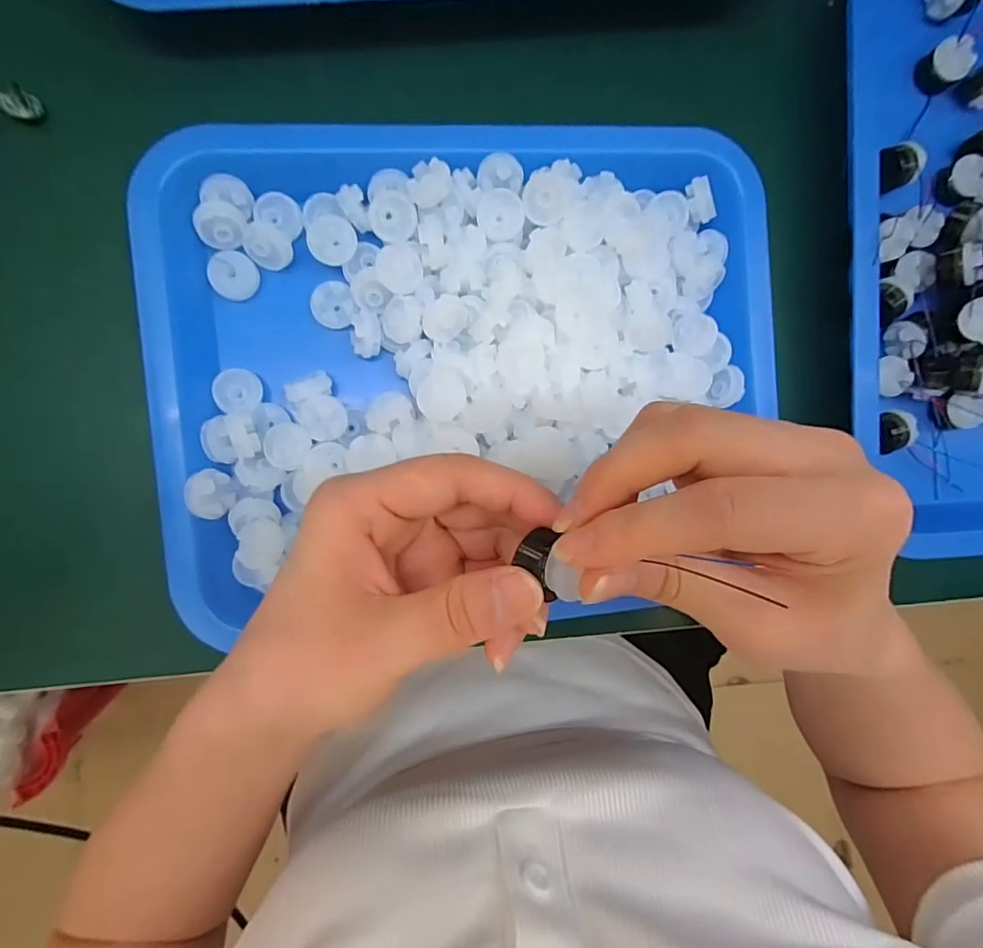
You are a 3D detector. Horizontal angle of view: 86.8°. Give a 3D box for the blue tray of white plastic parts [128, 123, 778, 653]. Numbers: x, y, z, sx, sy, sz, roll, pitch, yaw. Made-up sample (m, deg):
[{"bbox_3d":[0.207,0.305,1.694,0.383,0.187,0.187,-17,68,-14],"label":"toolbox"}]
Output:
[{"bbox_3d":[-0.004,-0.050,0.238,0.276,0.048,0.215,-4,93,-8],"label":"blue tray of white plastic parts"}]

